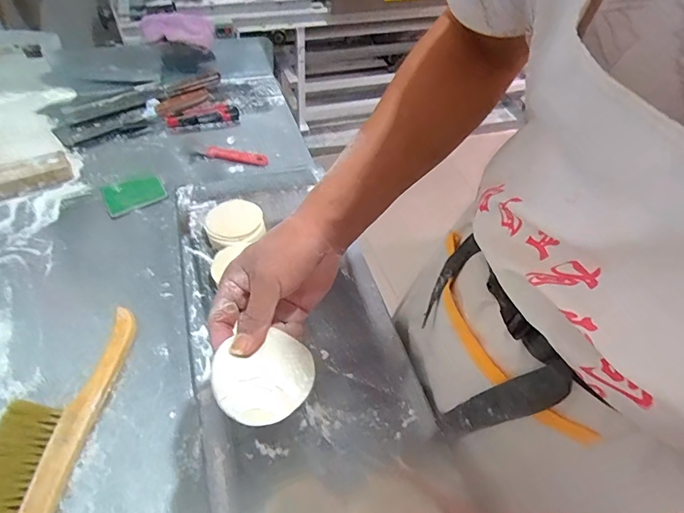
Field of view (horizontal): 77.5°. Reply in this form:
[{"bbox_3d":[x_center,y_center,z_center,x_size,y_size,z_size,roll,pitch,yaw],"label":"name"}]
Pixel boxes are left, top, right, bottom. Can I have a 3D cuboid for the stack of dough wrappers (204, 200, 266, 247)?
[{"bbox_3d":[-0.169,-0.051,0.671,0.087,0.033,0.091,-15,54,-18],"label":"stack of dough wrappers"}]

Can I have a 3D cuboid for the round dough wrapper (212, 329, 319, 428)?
[{"bbox_3d":[-0.063,0.097,0.348,0.079,0.011,0.072,3,51,-4],"label":"round dough wrapper"}]

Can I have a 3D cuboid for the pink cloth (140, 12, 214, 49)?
[{"bbox_3d":[-0.343,-0.481,0.900,0.143,0.059,0.036,-15,53,-35],"label":"pink cloth"}]

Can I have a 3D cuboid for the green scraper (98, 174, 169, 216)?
[{"bbox_3d":[-0.360,-0.111,0.736,0.094,0.004,0.073,-24,57,-23],"label":"green scraper"}]

